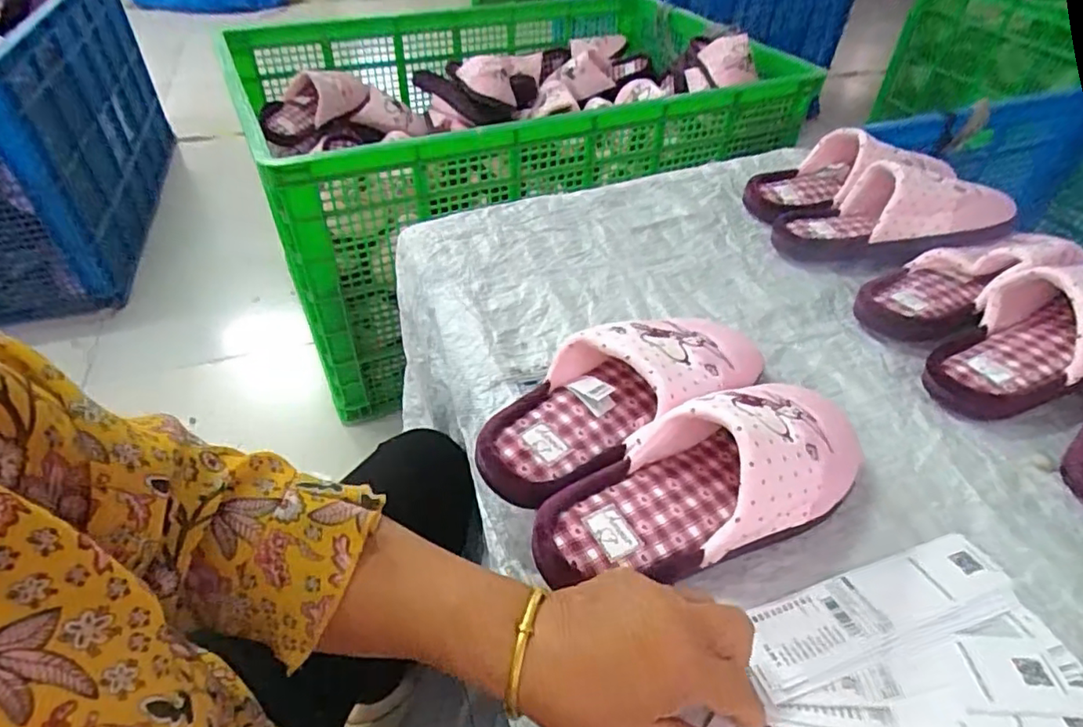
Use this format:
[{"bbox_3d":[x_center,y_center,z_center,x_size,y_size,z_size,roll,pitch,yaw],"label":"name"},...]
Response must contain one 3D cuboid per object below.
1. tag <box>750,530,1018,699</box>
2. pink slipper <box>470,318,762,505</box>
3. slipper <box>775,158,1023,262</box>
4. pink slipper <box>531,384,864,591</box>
[{"bbox_3d":[0.213,0.153,0.383,0.197,0.005,0.047,-12,39,-18],"label":"tag"},{"bbox_3d":[0.067,0.016,0.468,0.259,0.058,0.101,-22,49,-25],"label":"pink slipper"},{"bbox_3d":[0.387,-0.174,0.659,0.247,0.070,0.108,-7,41,11],"label":"slipper"},{"bbox_3d":[0.110,0.065,0.407,0.251,0.072,0.116,-14,46,-18],"label":"pink slipper"}]

